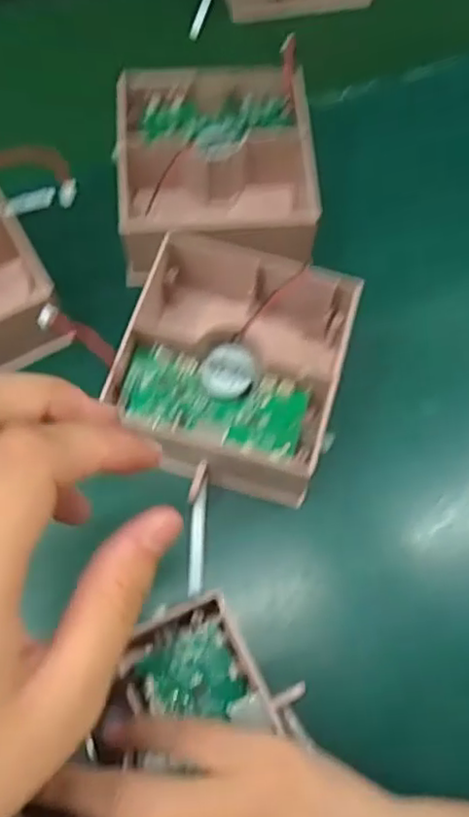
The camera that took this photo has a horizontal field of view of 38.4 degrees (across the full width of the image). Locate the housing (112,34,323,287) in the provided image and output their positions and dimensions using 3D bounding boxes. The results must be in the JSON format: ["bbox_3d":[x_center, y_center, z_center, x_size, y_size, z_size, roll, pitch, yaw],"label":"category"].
[{"bbox_3d":[-0.008,-0.132,0.378,0.108,0.060,0.098,-8,68,-4],"label":"housing"}]

